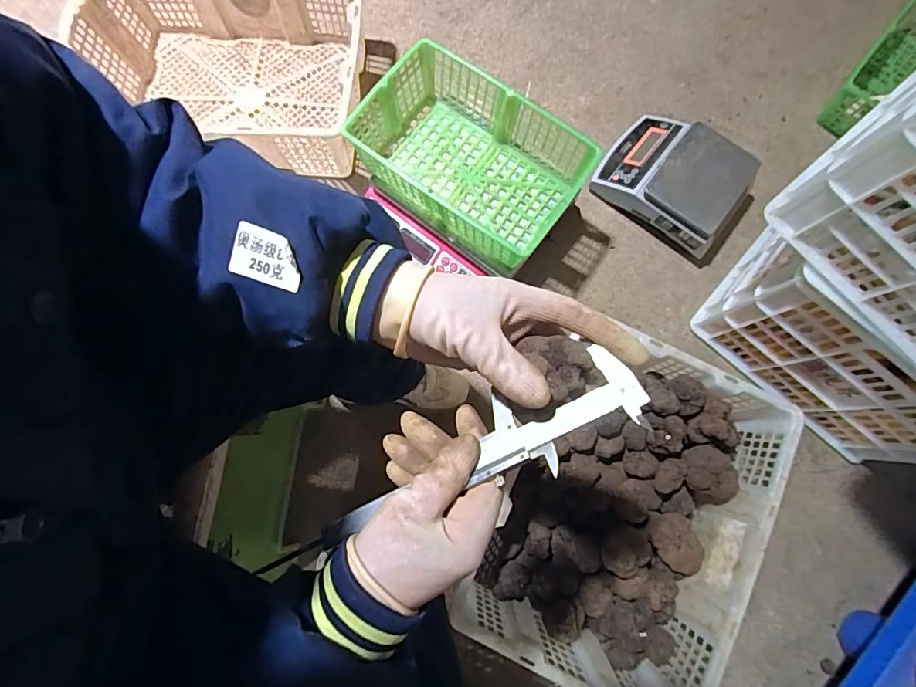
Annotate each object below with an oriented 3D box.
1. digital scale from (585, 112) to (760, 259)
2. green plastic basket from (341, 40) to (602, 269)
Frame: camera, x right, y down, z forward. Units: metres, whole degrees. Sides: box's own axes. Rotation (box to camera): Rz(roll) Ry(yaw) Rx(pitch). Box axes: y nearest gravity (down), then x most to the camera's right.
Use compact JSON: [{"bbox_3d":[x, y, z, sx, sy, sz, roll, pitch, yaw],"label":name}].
[{"bbox_3d":[0.395,-0.305,0.838,0.249,0.098,0.195,35,81,6],"label":"digital scale"},{"bbox_3d":[0.020,-0.291,0.718,0.328,0.105,0.206,35,81,6],"label":"green plastic basket"}]

